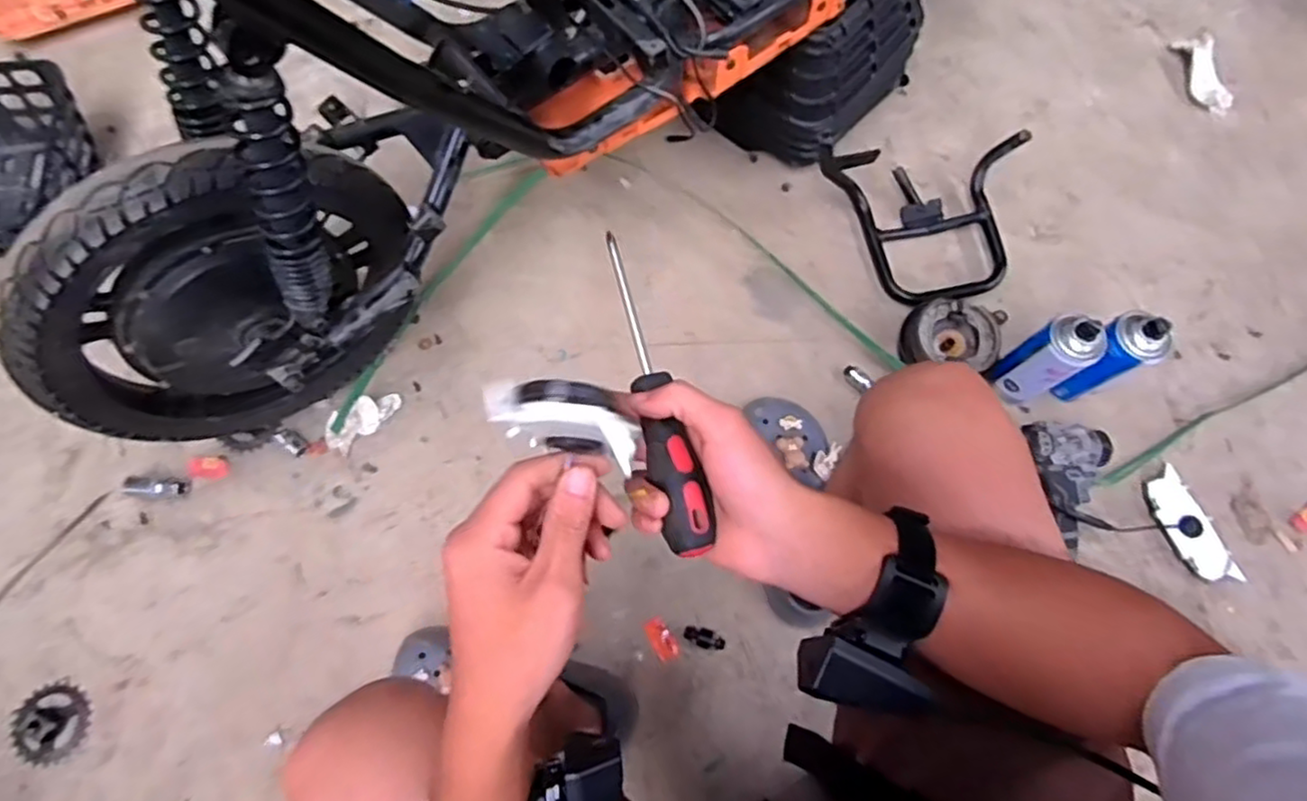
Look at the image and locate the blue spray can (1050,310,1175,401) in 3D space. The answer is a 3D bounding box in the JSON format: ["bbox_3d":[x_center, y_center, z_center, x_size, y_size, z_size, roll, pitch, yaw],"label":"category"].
[{"bbox_3d":[0.546,-0.049,0.834,0.063,0.176,0.073,28,74,8],"label":"blue spray can"}]

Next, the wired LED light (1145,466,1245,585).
[{"bbox_3d":[0.669,0.157,0.849,0.061,0.012,0.141,-23,74,-8],"label":"wired LED light"}]

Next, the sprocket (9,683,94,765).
[{"bbox_3d":[-0.694,0.372,0.786,0.078,0.005,0.080,4,72,-11],"label":"sprocket"}]

